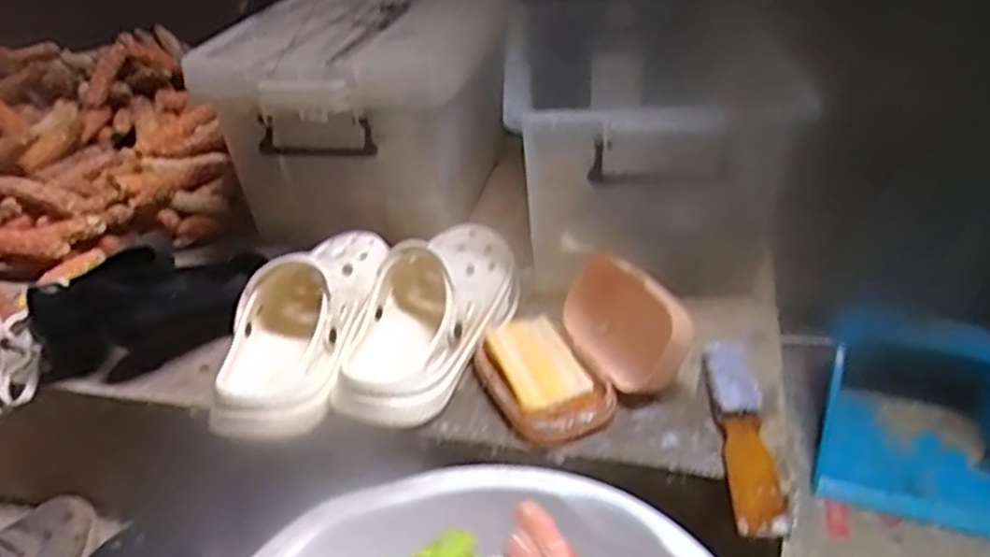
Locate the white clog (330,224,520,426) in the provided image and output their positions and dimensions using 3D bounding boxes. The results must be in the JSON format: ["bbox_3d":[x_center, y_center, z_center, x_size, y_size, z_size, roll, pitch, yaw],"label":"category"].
[{"bbox_3d":[-0.064,0.029,0.709,0.109,0.086,0.265,12,36,23],"label":"white clog"}]

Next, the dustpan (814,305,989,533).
[{"bbox_3d":[0.551,0.178,0.933,0.238,0.151,0.243,11,35,22],"label":"dustpan"}]

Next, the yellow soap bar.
[{"bbox_3d":[0.037,0.072,0.653,0.064,0.016,0.108,-14,34,-16],"label":"yellow soap bar"}]

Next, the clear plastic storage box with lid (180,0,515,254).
[{"bbox_3d":[-0.152,-0.216,0.914,0.281,0.225,0.374,3,33,11],"label":"clear plastic storage box with lid"}]

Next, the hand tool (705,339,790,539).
[{"bbox_3d":[0.205,0.123,0.607,0.039,0.024,0.197,0,33,6],"label":"hand tool"}]

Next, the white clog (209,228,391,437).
[{"bbox_3d":[-0.184,0.034,0.703,0.104,0.082,0.259,4,33,12],"label":"white clog"}]

